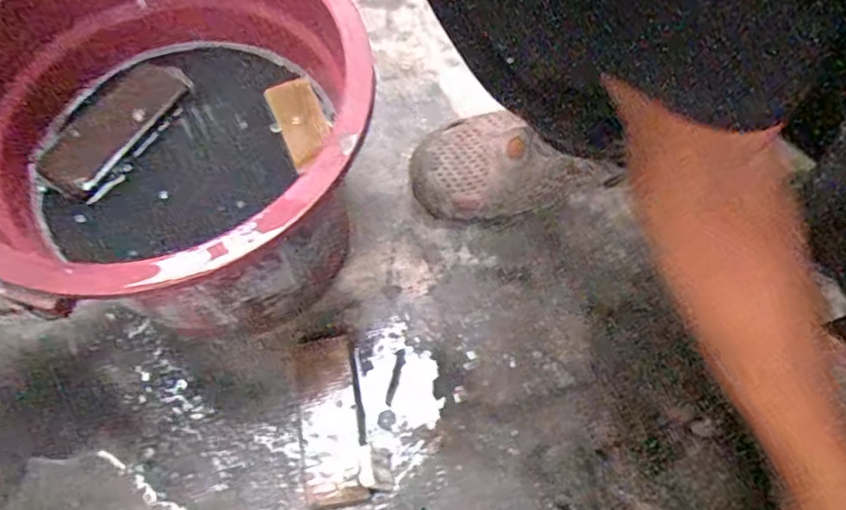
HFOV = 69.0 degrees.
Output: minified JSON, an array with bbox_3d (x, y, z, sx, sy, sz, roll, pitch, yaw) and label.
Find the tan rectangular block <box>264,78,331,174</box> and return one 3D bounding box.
[{"bbox_3d":[-0.096,-0.107,0.478,0.036,0.014,0.071,-23,69,-12],"label":"tan rectangular block"}]

